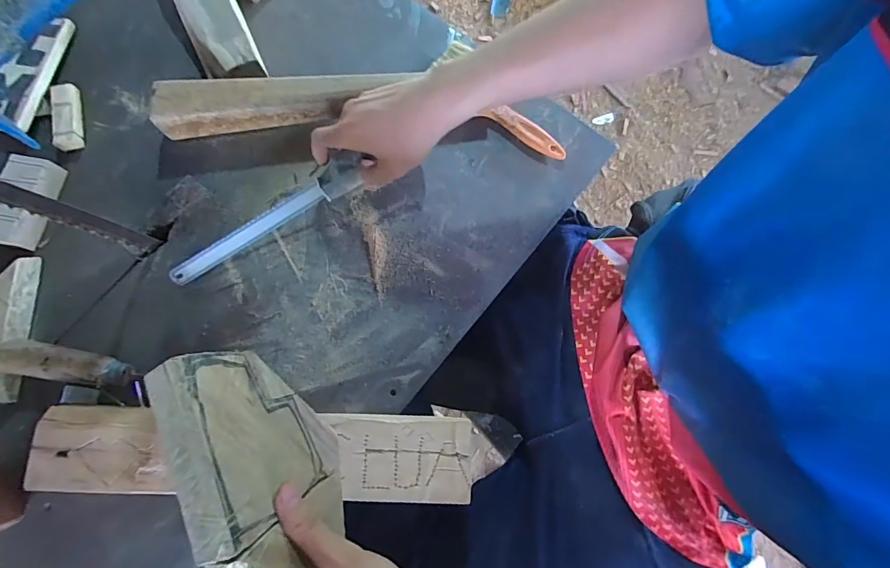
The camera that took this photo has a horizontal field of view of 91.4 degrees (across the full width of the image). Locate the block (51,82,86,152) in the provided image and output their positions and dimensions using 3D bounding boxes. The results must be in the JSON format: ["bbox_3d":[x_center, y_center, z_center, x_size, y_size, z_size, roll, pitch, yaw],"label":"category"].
[{"bbox_3d":[-0.433,-0.192,0.500,0.024,0.024,0.080,-11,77,-3],"label":"block"}]

